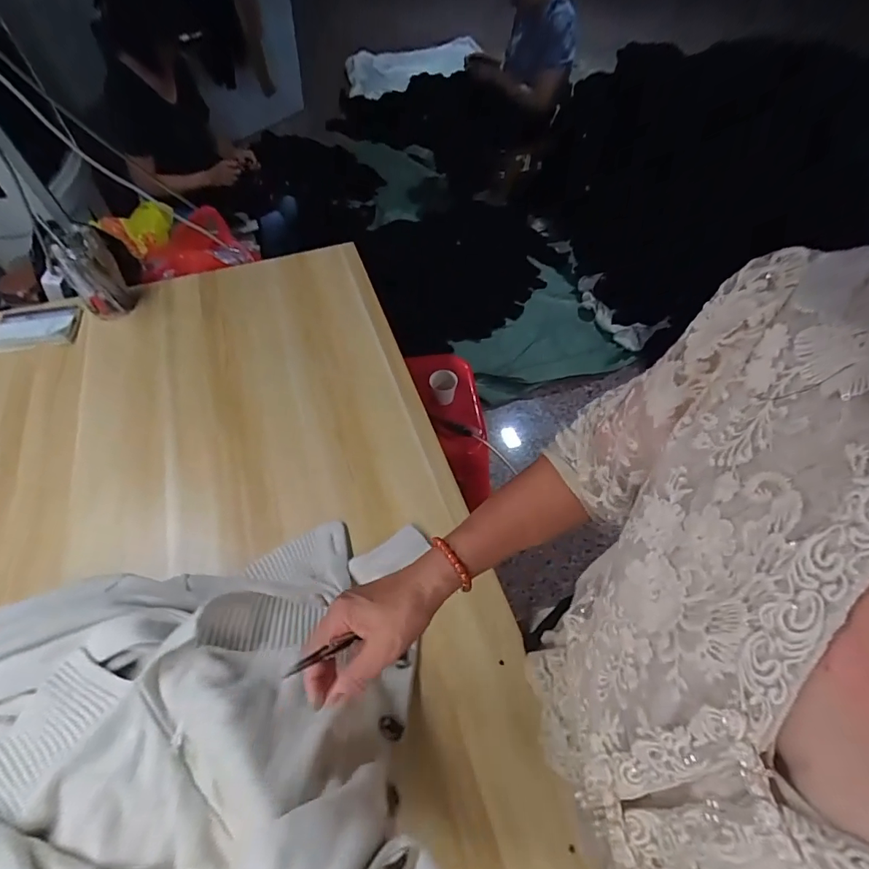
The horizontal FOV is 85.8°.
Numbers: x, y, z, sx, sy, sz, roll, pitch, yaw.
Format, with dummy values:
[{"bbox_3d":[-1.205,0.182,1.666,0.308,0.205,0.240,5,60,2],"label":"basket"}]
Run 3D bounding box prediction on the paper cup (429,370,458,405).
[{"bbox_3d":[0.020,-0.106,1.043,0.063,0.059,0.060,1,54,0],"label":"paper cup"}]

